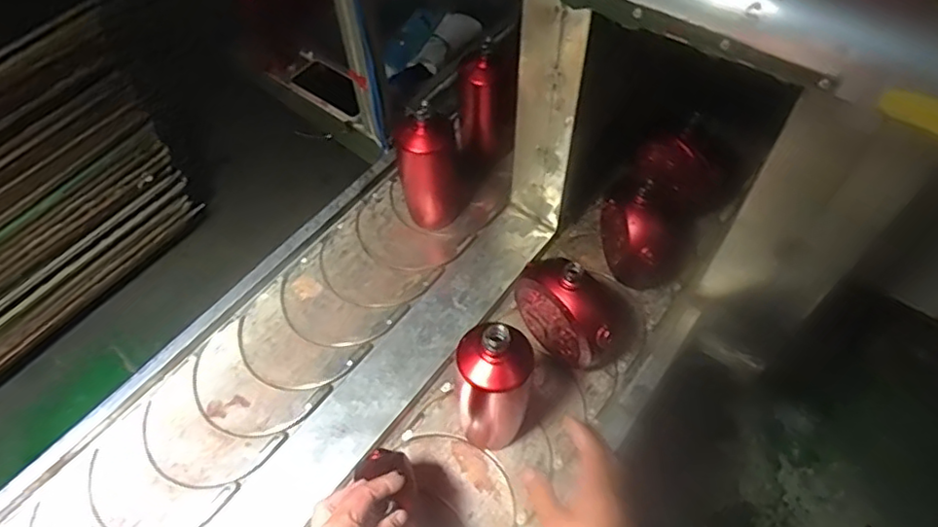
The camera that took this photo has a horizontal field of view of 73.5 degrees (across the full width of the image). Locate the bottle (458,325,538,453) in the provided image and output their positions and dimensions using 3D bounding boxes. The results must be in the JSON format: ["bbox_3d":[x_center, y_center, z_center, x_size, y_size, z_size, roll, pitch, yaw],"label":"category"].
[{"bbox_3d":[0.029,0.133,0.686,0.075,0.197,0.068,6,57,8],"label":"bottle"}]

